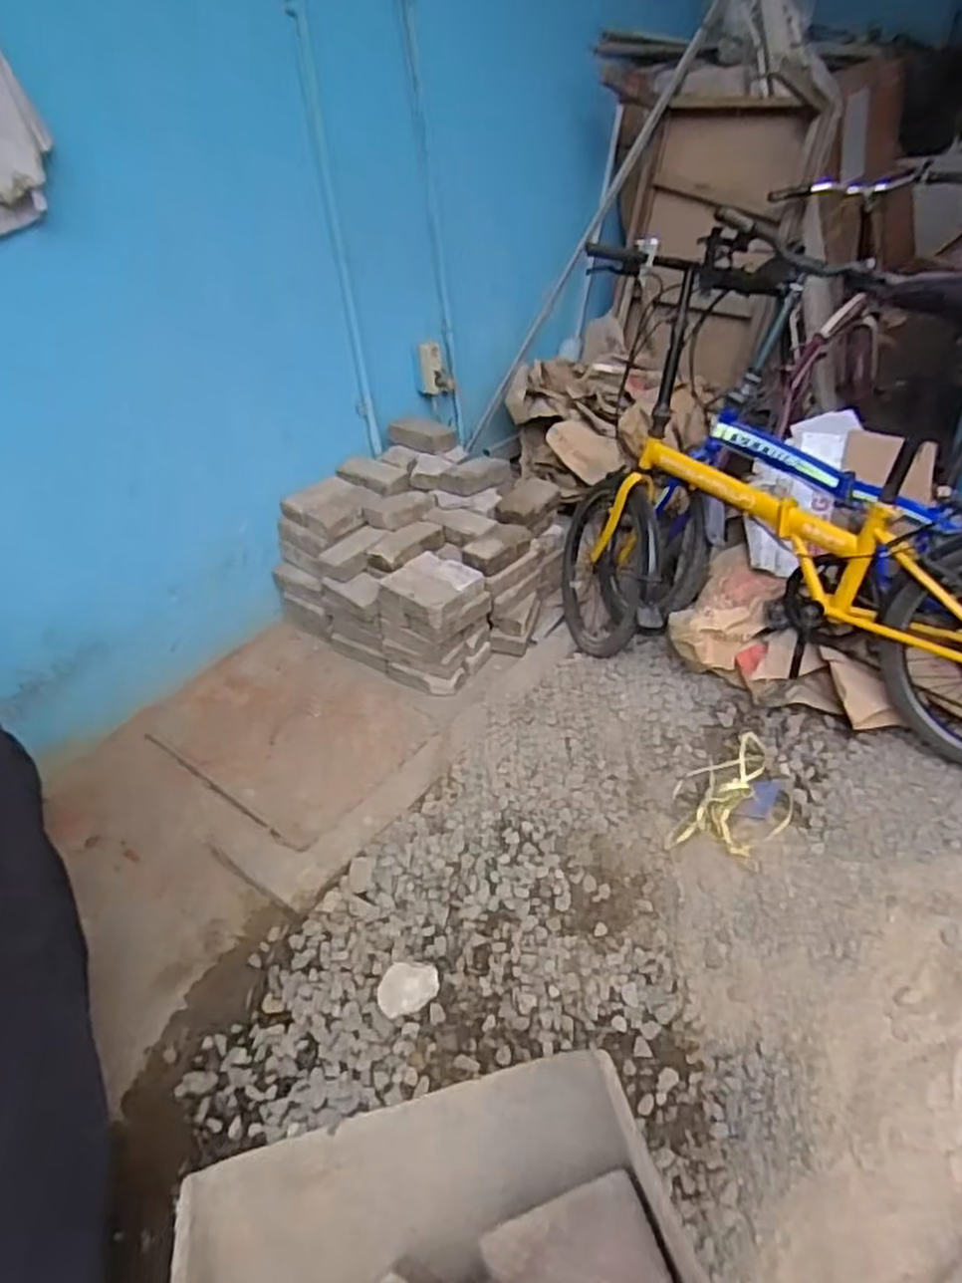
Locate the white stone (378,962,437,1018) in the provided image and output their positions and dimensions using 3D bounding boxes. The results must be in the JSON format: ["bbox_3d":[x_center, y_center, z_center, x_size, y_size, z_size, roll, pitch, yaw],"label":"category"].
[{"bbox_3d":[-0.138,0.667,1.512,0.116,0.049,0.087,-4,39,4],"label":"white stone"}]

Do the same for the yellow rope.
[{"bbox_3d":[0.530,0.297,1.659,0.241,0.110,0.257,5,40,14],"label":"yellow rope"}]

